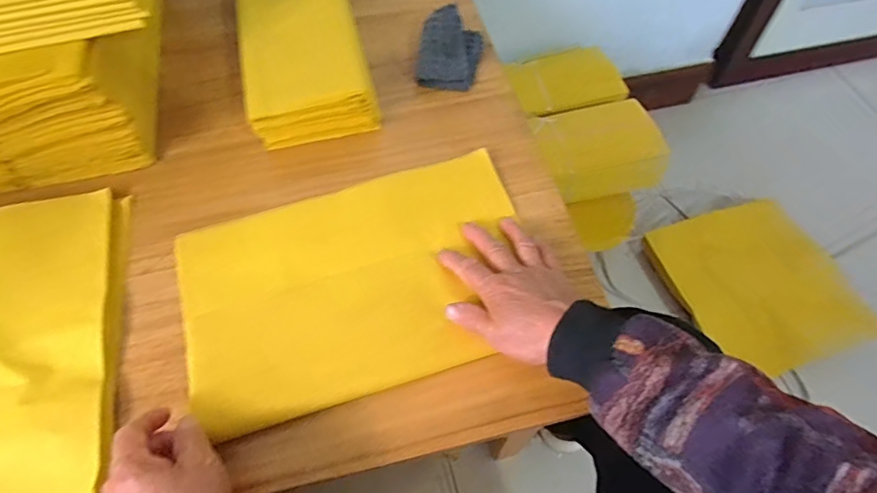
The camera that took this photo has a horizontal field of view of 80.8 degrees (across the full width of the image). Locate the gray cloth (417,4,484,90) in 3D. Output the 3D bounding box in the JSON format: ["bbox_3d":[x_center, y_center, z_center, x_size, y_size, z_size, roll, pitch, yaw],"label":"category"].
[{"bbox_3d":[0.014,-0.230,0.606,0.073,0.036,0.111,6,60,3],"label":"gray cloth"}]

